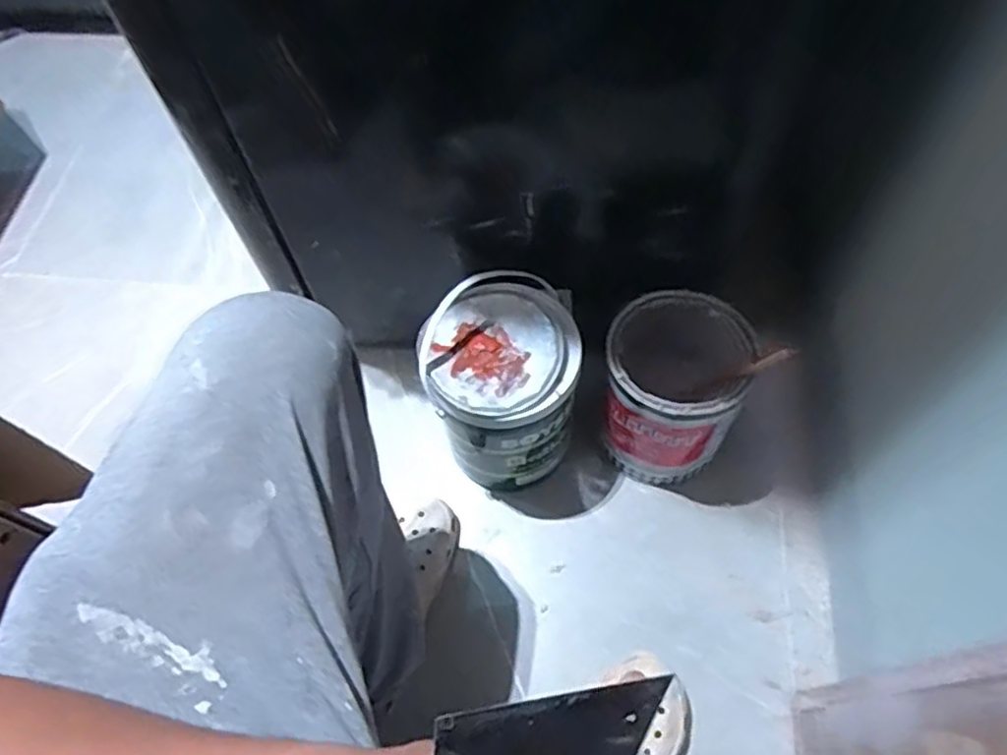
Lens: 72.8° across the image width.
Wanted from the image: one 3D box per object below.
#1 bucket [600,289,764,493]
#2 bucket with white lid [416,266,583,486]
[{"bbox_3d":[0.204,0.021,0.841,0.156,0.210,0.163,-1,60,2],"label":"bucket"},{"bbox_3d":[0.002,0.007,0.817,0.160,0.289,0.176,-1,60,2],"label":"bucket with white lid"}]

